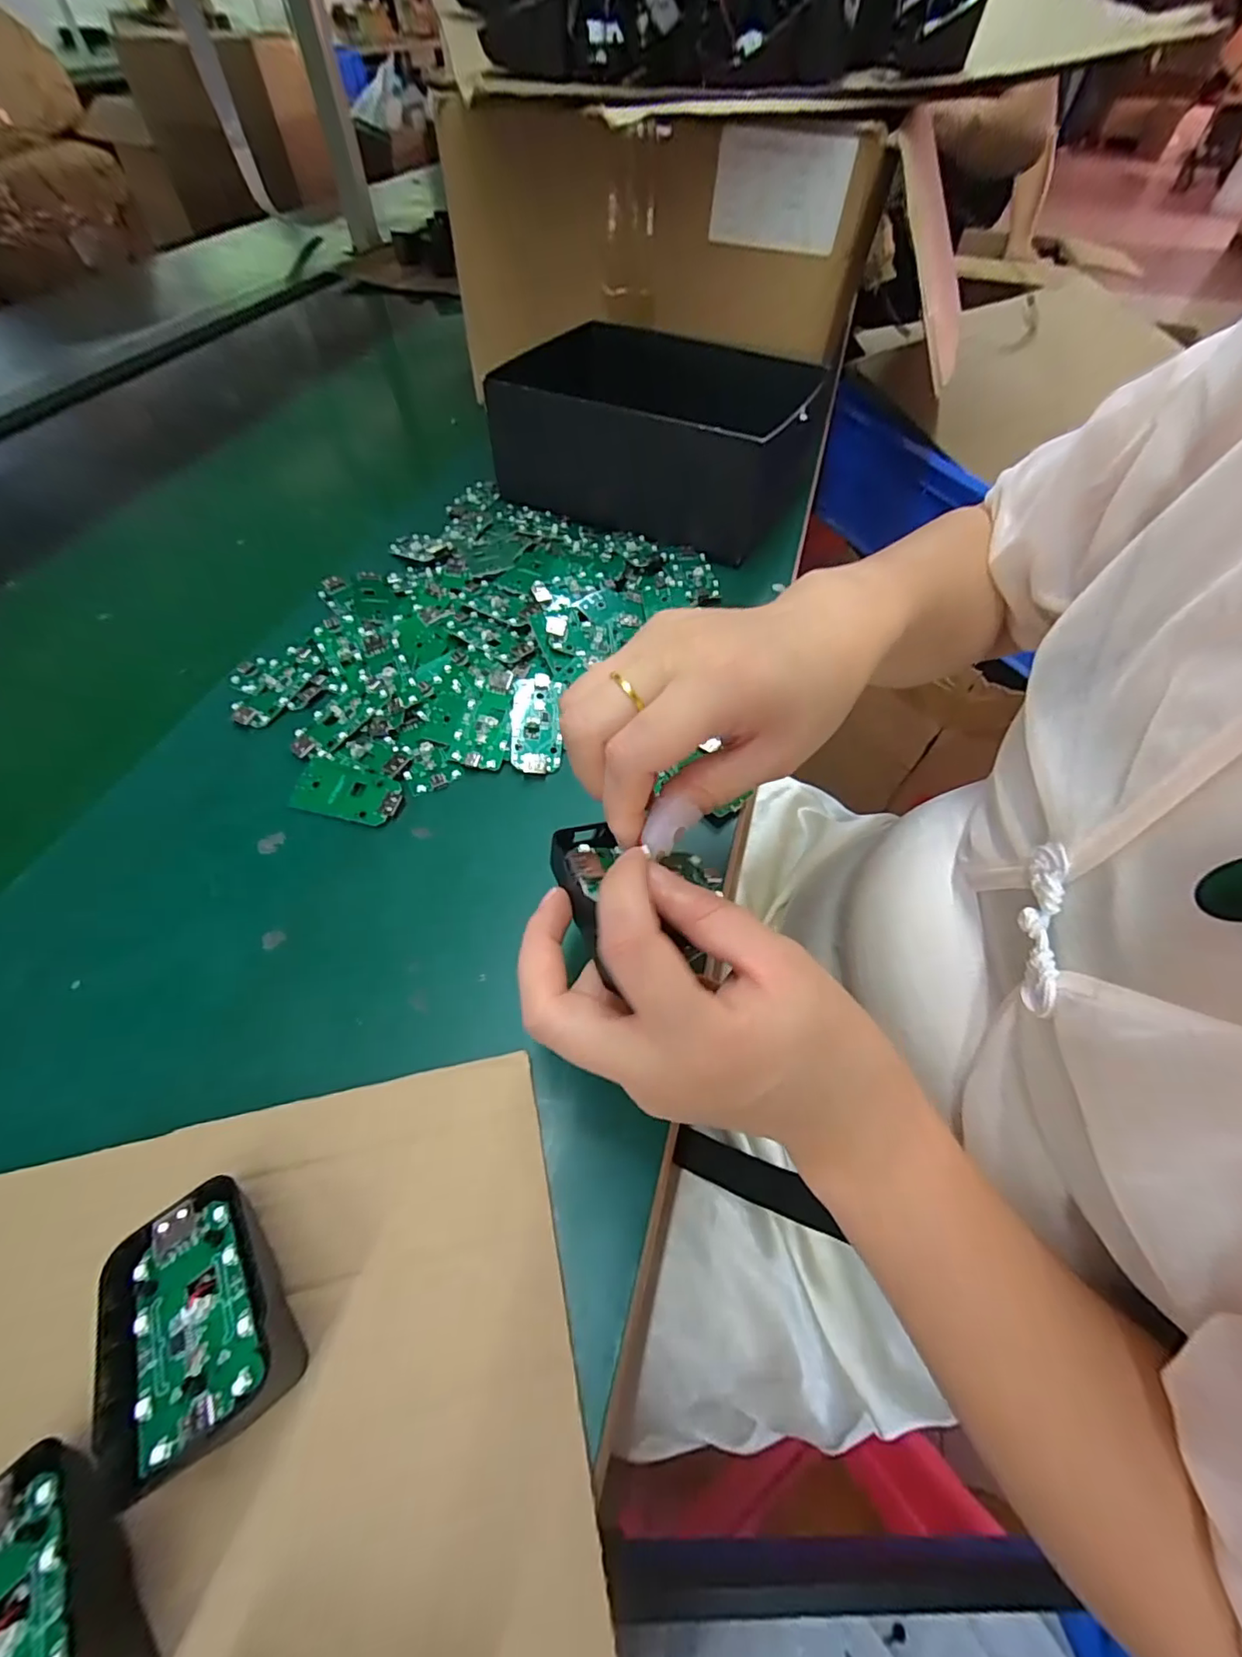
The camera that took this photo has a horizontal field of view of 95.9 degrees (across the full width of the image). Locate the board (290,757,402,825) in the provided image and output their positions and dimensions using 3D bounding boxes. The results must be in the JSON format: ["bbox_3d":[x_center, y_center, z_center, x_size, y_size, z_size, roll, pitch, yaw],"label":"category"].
[{"bbox_3d":[-0.155,-0.021,0.317,0.063,0.006,0.033,14,57,8],"label":"board"}]

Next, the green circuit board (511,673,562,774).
[{"bbox_3d":[-0.052,-0.063,0.339,0.029,0.007,0.064,-5,72,2],"label":"green circuit board"}]

